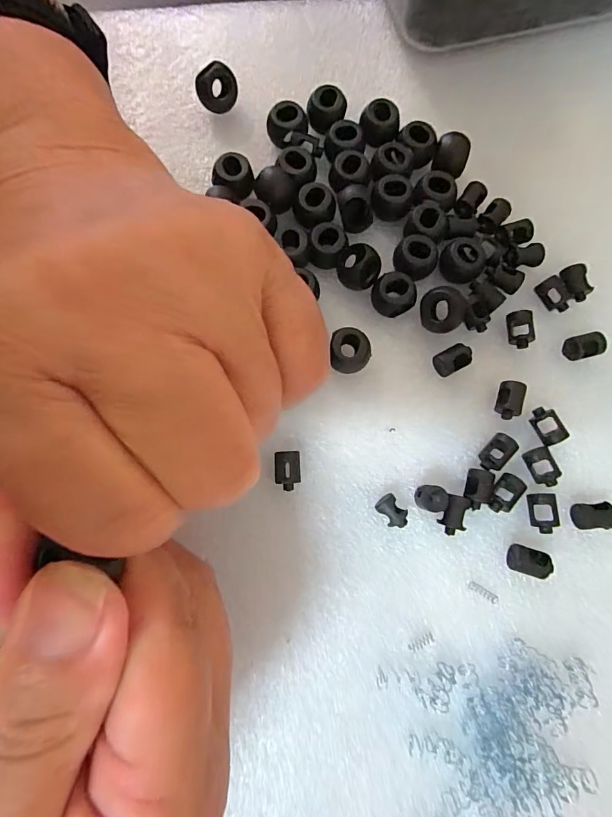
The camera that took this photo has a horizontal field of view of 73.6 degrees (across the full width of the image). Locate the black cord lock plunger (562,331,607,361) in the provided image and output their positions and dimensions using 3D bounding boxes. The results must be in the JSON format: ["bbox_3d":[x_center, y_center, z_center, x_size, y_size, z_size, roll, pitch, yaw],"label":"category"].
[{"bbox_3d":[0.115,-0.025,0.169,0.015,0.008,0.009,-10,81,-3],"label":"black cord lock plunger"}]

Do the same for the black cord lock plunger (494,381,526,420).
[{"bbox_3d":[0.081,-0.003,0.165,0.011,0.009,0.015,13,80,2],"label":"black cord lock plunger"}]

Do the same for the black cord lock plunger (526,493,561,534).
[{"bbox_3d":[0.091,0.040,0.158,0.009,0.007,0.015,-5,80,-1],"label":"black cord lock plunger"}]

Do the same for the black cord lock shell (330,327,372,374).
[{"bbox_3d":[0.018,-0.023,0.165,0.015,0.012,0.016,0,80,0],"label":"black cord lock shell"}]

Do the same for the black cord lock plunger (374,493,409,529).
[{"bbox_3d":[0.033,0.040,0.158,0.009,0.008,0.013,-39,82,-7],"label":"black cord lock plunger"}]

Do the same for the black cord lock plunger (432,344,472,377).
[{"bbox_3d":[0.059,-0.019,0.167,0.014,0.009,0.009,-27,81,-5],"label":"black cord lock plunger"}]

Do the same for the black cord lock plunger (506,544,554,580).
[{"bbox_3d":[0.084,0.058,0.155,0.017,0.007,0.010,16,80,3],"label":"black cord lock plunger"}]

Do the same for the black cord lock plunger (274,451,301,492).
[{"bbox_3d":[-0.007,0.024,0.158,0.010,0.010,0.014,-1,80,0],"label":"black cord lock plunger"}]

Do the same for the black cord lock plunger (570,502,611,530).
[{"bbox_3d":[0.111,0.042,0.158,0.014,0.008,0.010,-3,80,-1],"label":"black cord lock plunger"}]

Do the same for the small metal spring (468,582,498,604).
[{"bbox_3d":[0.067,0.069,0.153,0.011,0.004,0.004,30,81,5],"label":"small metal spring"}]

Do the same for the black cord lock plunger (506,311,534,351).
[{"bbox_3d":[0.089,-0.033,0.170,0.009,0.008,0.015,-11,80,-2],"label":"black cord lock plunger"}]

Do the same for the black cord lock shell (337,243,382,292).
[{"bbox_3d":[0.021,-0.058,0.167,0.017,0.017,0.014,19,80,3],"label":"black cord lock shell"}]

